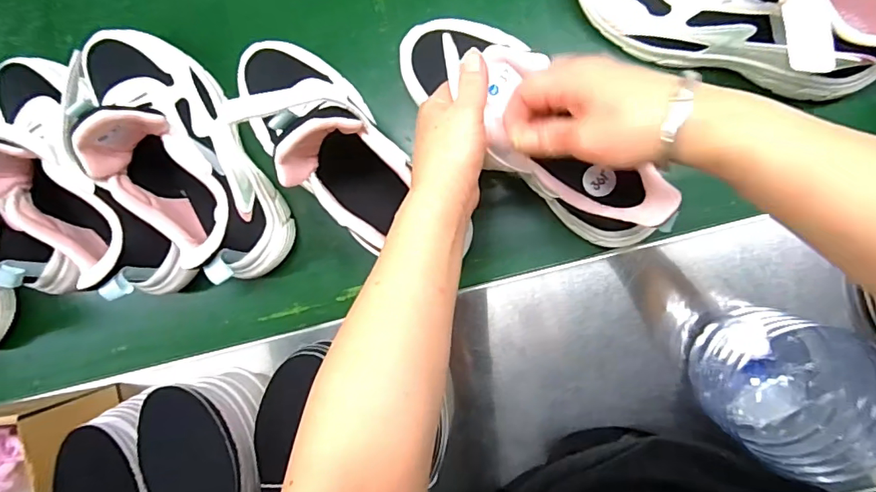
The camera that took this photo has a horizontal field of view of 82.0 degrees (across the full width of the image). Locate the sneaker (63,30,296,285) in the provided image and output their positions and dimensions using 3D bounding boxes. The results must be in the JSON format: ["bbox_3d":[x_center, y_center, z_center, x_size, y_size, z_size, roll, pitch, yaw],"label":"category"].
[{"bbox_3d":[-0.228,-0.084,0.420,0.092,0.142,0.251,-28,88,7],"label":"sneaker"}]

